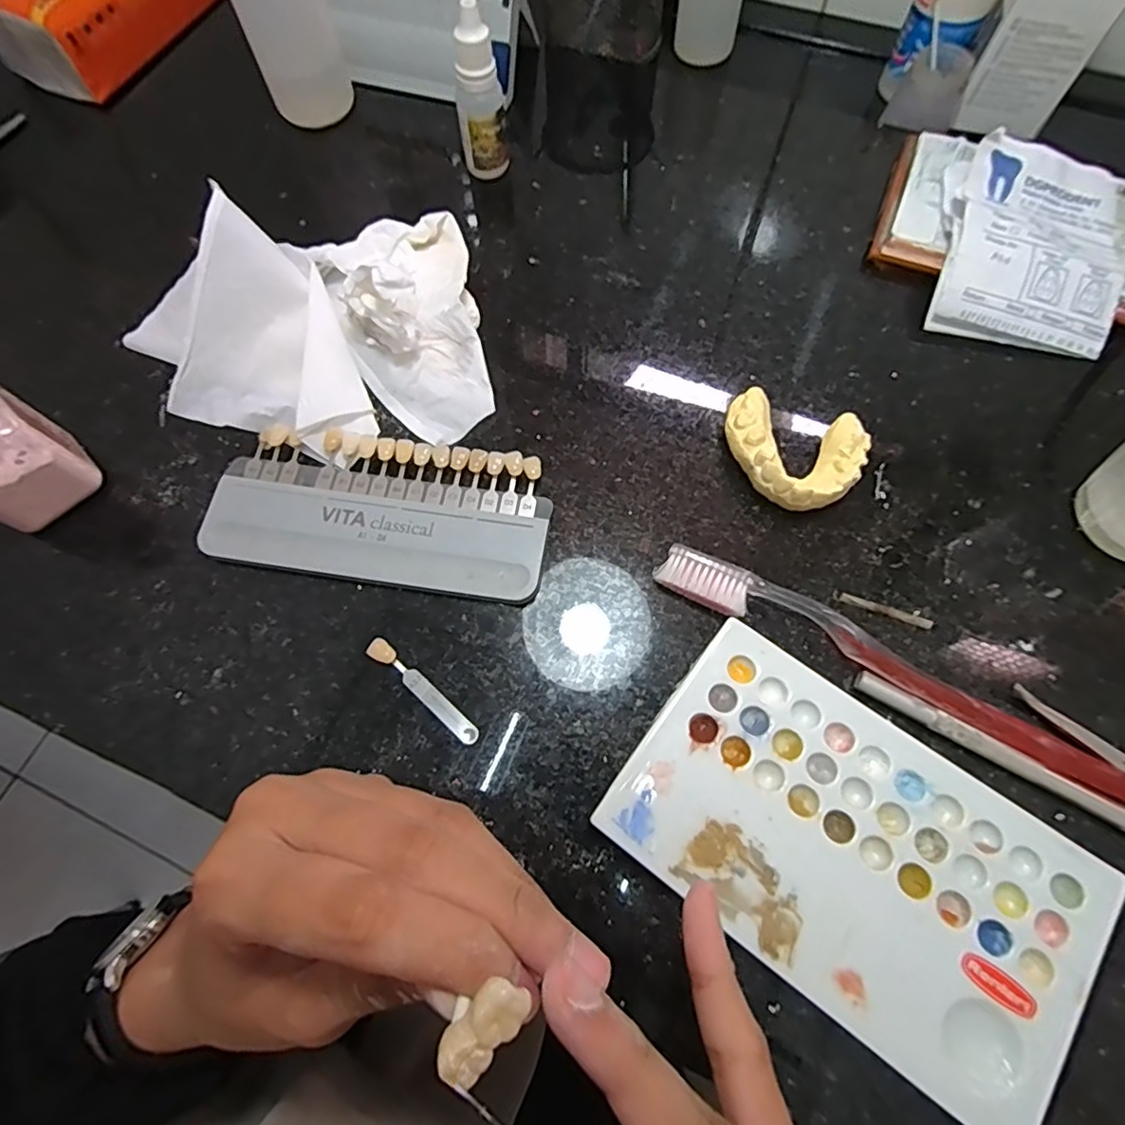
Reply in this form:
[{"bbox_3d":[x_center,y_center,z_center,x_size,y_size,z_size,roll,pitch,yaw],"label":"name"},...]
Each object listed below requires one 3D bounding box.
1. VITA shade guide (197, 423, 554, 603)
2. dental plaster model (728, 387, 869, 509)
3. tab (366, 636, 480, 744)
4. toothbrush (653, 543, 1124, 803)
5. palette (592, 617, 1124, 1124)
[{"bbox_3d":[-0.079,-0.024,0.257,0.147,0.011,0.066,8,68,5],"label":"VITA shade guide"},{"bbox_3d":[0.101,-0.047,0.256,0.060,0.019,0.051,13,68,7],"label":"dental plaster model"},{"bbox_3d":[-0.055,0.050,0.230,0.056,0.007,0.008,38,73,15],"label":"tab"},{"bbox_3d":[0.127,0.039,0.226,0.188,0.010,0.024,25,70,11],"label":"toothbrush"},{"bbox_3d":[0.099,0.099,0.203,0.151,0.011,0.092,34,72,14],"label":"palette"}]

